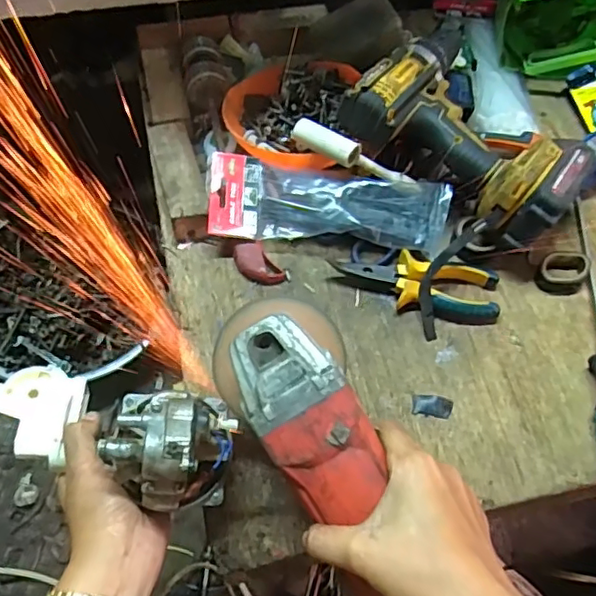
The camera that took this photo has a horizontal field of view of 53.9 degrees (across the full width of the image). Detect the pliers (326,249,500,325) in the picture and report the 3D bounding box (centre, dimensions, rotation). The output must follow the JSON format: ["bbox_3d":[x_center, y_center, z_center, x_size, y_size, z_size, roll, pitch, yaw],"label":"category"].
[{"bbox_3d":[0.109,-0.013,0.542,0.153,0.025,0.053,11,60,4],"label":"pliers"}]

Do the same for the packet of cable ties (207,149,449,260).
[{"bbox_3d":[0.029,-0.088,0.552,0.227,0.023,0.073,6,60,2],"label":"packet of cable ties"}]

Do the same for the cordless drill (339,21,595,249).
[{"bbox_3d":[0.177,-0.167,0.552,0.209,0.064,0.186,35,65,17],"label":"cordless drill"}]

